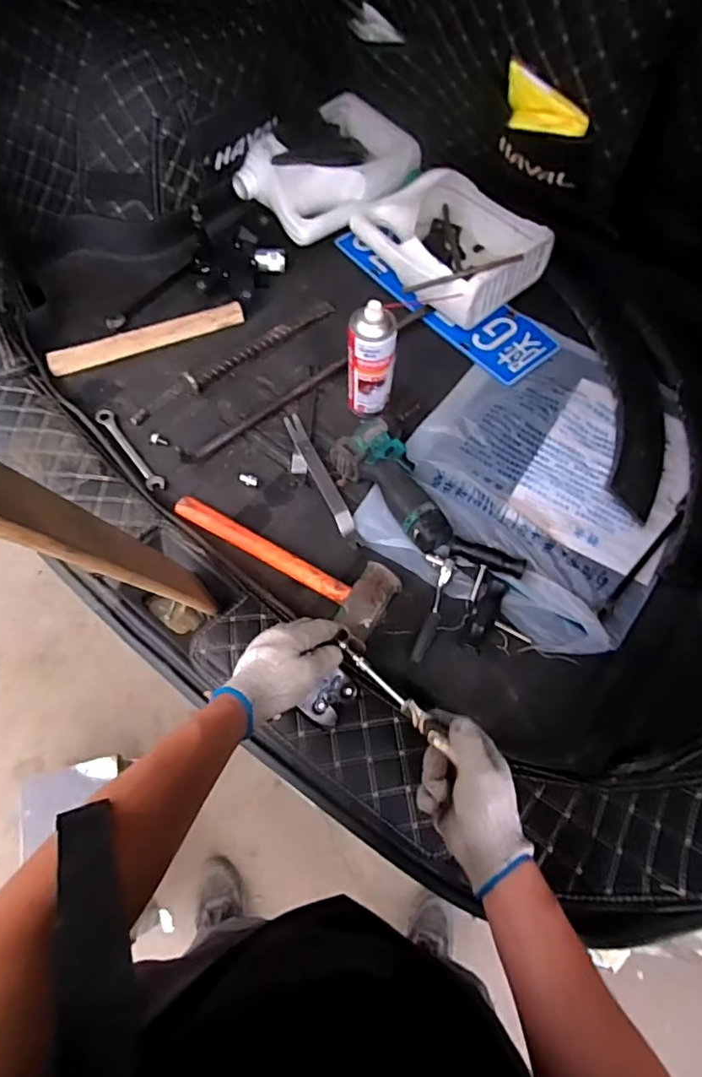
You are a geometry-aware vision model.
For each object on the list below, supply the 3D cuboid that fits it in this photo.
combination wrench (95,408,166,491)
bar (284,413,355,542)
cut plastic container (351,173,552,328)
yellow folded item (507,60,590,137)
[{"bbox_3d":[-0.328,-0.135,0.822,0.026,0.011,0.173,-35,69,-18],"label":"combination wrench"},{"bbox_3d":[-0.046,-0.094,0.811,0.023,0.017,0.210,-22,65,-13],"label":"bar"},{"bbox_3d":[0.164,-0.511,0.970,0.244,0.094,0.297,-37,69,-19],"label":"cut plastic container"},{"bbox_3d":[0.254,-0.565,0.738,0.124,0.061,0.020,36,67,16],"label":"yellow folded item"}]

